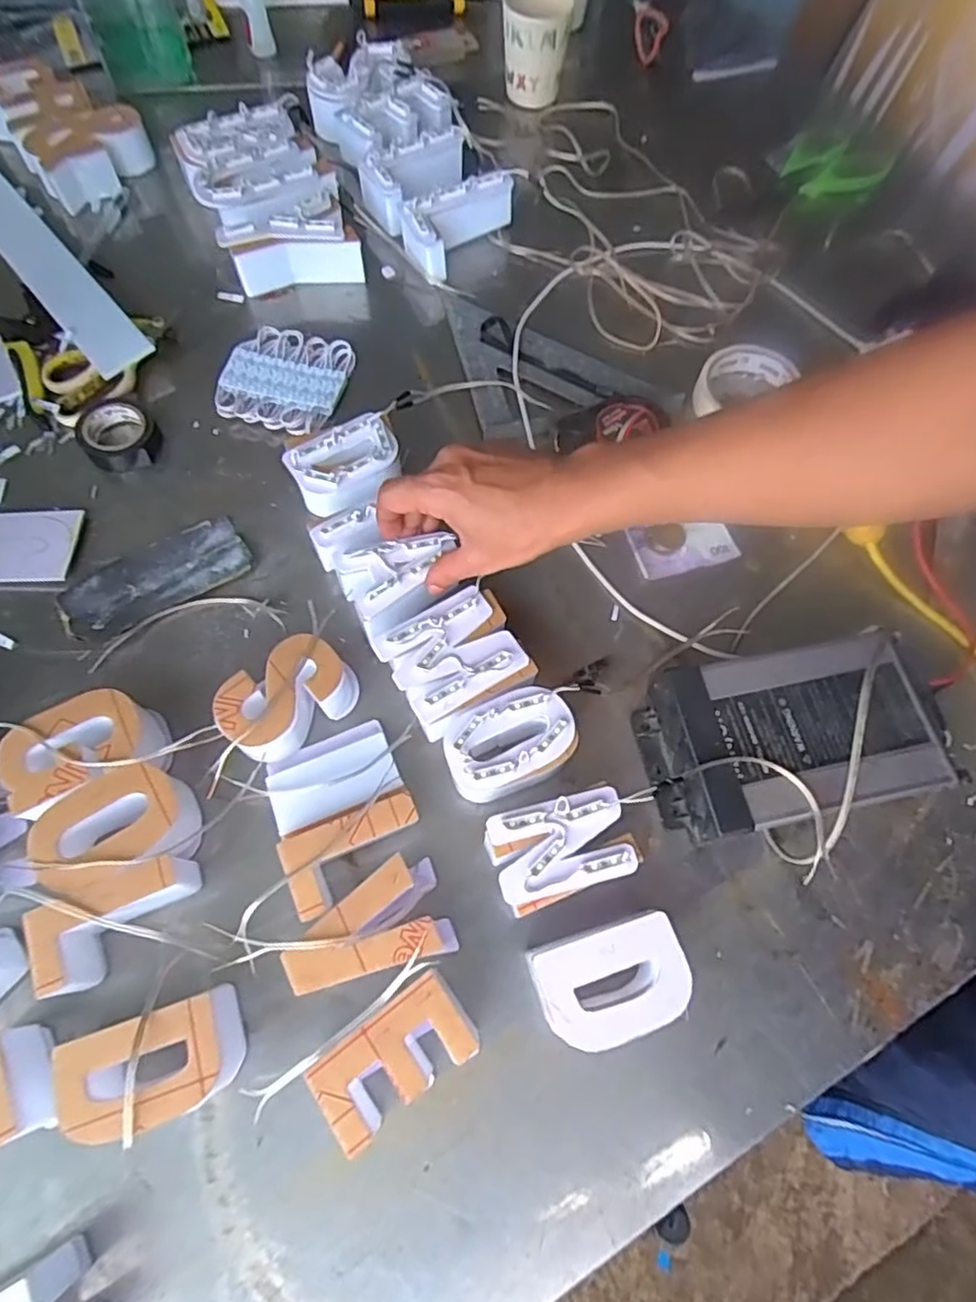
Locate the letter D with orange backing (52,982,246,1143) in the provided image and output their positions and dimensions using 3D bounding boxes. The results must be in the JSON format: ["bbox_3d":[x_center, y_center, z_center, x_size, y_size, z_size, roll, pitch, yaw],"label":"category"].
[{"bbox_3d":[-0.180,0.224,0.364,0.079,0.050,0.055,-20,69,-10],"label":"letter D with orange backing"}]

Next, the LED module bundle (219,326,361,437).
[{"bbox_3d":[-0.173,-0.232,0.575,0.100,0.019,0.101,14,67,4],"label":"LED module bundle"}]

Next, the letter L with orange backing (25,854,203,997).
[{"bbox_3d":[-0.213,0.159,0.391,0.084,0.051,0.048,-22,69,-11],"label":"letter L with orange backing"}]

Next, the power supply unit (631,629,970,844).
[{"bbox_3d":[0.203,0.057,0.447,0.186,0.053,0.112,-10,67,-6],"label":"power supply unit"}]

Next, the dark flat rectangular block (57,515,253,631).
[{"bbox_3d":[-0.248,-0.056,0.501,0.131,0.006,0.060,-27,70,-13],"label":"dark flat rectangular block"}]

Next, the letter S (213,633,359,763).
[{"bbox_3d":[-0.132,0.031,0.445,0.087,0.046,0.049,-38,73,-16],"label":"letter S"}]

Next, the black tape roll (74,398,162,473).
[{"bbox_3d":[-0.299,-0.174,0.540,0.058,0.021,0.062,1,67,-1],"label":"black tape roll"}]

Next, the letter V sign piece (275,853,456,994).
[{"bbox_3d":[-0.070,0.159,0.396,0.090,0.049,0.056,-12,68,-7],"label":"letter V sign piece"}]

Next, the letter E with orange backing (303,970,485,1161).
[{"bbox_3d":[-0.048,0.222,0.369,0.085,0.056,0.051,-36,73,-16],"label":"letter E with orange backing"}]

